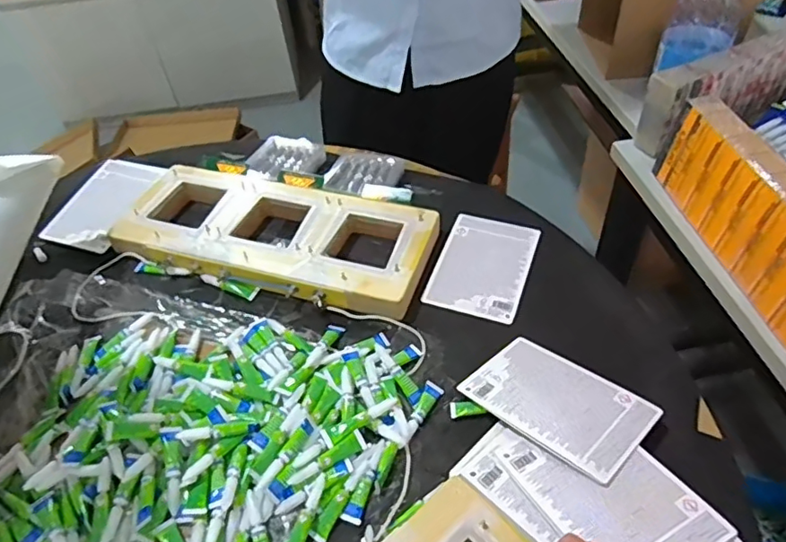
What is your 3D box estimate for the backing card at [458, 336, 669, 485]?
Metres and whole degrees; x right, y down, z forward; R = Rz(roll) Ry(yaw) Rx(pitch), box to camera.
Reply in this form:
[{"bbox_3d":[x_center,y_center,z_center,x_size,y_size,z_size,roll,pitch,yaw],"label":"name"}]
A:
[{"bbox_3d":[0.168,0.131,0.579,0.117,0.006,0.169,-29,41,-35],"label":"backing card"}]

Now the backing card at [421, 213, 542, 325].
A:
[{"bbox_3d":[0.117,-0.009,0.742,0.117,0.006,0.170,14,50,18],"label":"backing card"}]

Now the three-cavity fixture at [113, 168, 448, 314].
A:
[{"bbox_3d":[-0.164,-0.048,0.781,0.436,0.048,0.180,9,48,15],"label":"three-cavity fixture"}]

